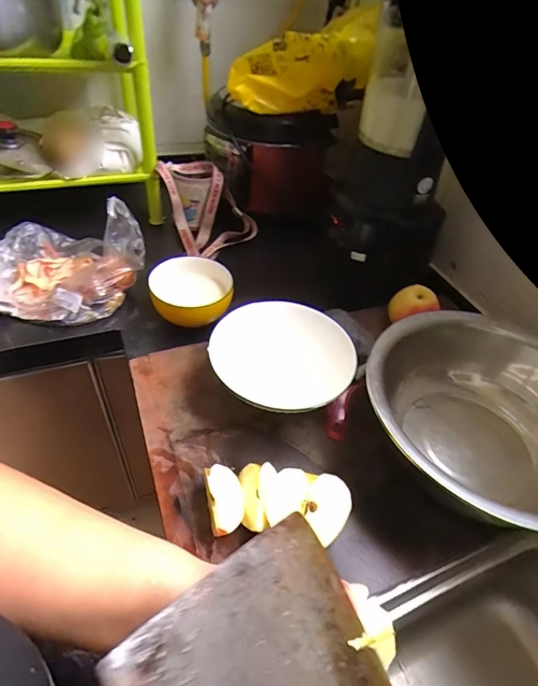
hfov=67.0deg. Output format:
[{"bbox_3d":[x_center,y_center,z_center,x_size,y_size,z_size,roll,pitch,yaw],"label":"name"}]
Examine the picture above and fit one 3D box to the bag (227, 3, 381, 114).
[{"bbox_3d":[0.070,-0.492,0.747,0.273,0.135,0.095,-3,40,28],"label":"bag"}]

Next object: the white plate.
[{"bbox_3d":[0.015,0.007,0.530,0.172,0.023,0.182,4,46,-4],"label":"white plate"}]

